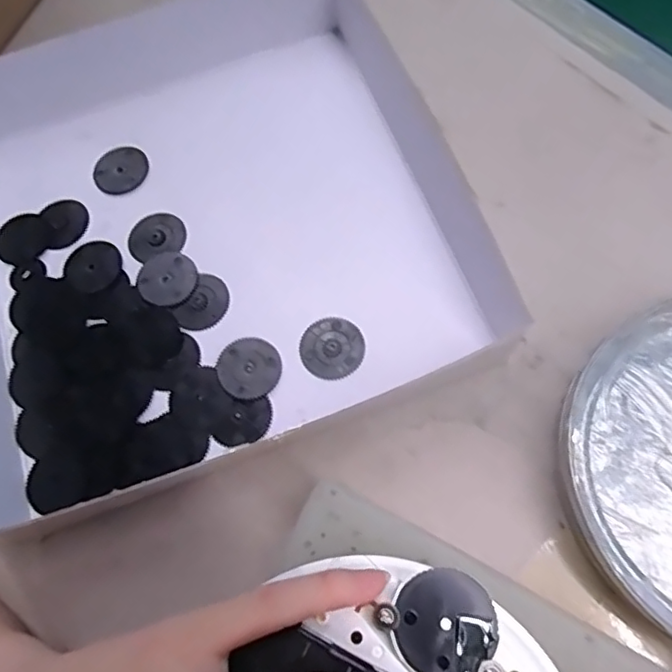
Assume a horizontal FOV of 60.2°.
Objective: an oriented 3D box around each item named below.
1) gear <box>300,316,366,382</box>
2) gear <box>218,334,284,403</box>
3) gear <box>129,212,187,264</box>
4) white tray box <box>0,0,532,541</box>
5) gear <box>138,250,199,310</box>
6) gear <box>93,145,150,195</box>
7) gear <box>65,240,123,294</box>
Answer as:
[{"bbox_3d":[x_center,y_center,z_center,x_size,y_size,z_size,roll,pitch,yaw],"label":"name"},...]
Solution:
[{"bbox_3d":[-0.002,0.005,0.244,0.026,0.004,0.027,-1,69,3],"label":"gear"},{"bbox_3d":[-0.037,0.013,0.243,0.025,0.004,0.027,-1,69,3],"label":"gear"},{"bbox_3d":[-0.084,-0.048,0.271,0.026,0.004,0.025,-16,69,-3],"label":"gear"},{"bbox_3d":[-0.059,-0.056,0.256,0.226,0.032,0.206,-21,70,-5],"label":"white tray box"},{"bbox_3d":[-0.076,-0.026,0.261,0.027,0.004,0.026,-1,69,3],"label":"gear"},{"bbox_3d":[-0.106,-0.082,0.285,0.027,0.004,0.026,-1,69,3],"label":"gear"},{"bbox_3d":[-0.112,-0.033,0.267,0.027,0.004,0.025,-1,69,3],"label":"gear"}]

